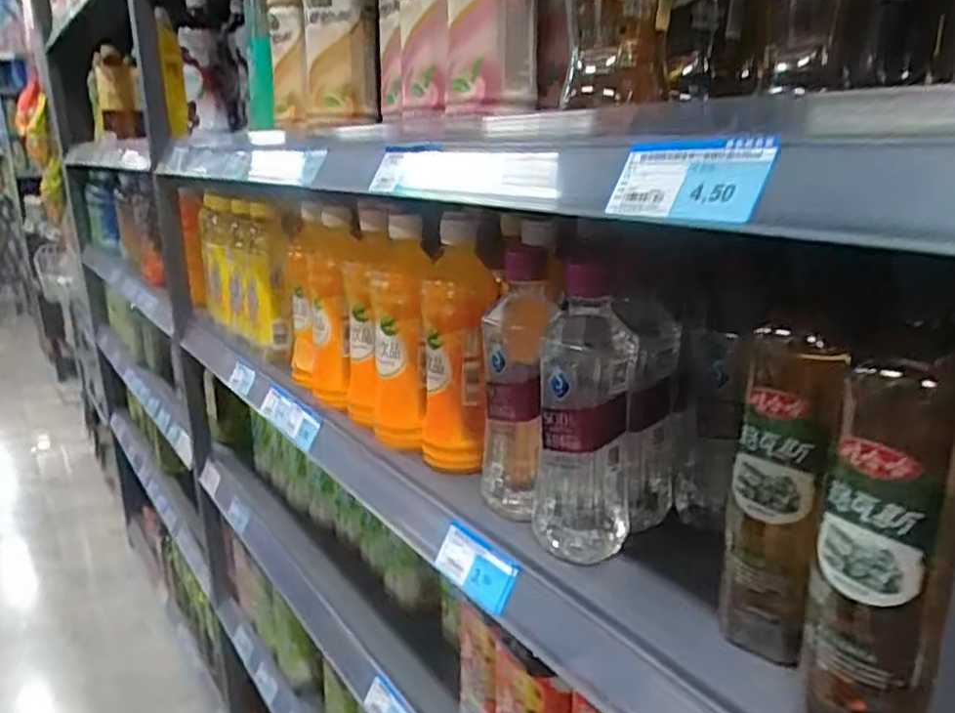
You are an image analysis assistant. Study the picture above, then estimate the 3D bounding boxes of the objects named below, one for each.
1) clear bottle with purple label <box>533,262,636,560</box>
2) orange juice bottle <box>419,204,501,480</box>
[{"bbox_3d":[0.078,0.042,0.490,0.077,0.176,0.074,0,16,8],"label":"clear bottle with purple label"},{"bbox_3d":[-0.018,-0.008,0.618,0.066,0.198,0.065,-2,16,-1],"label":"orange juice bottle"}]

